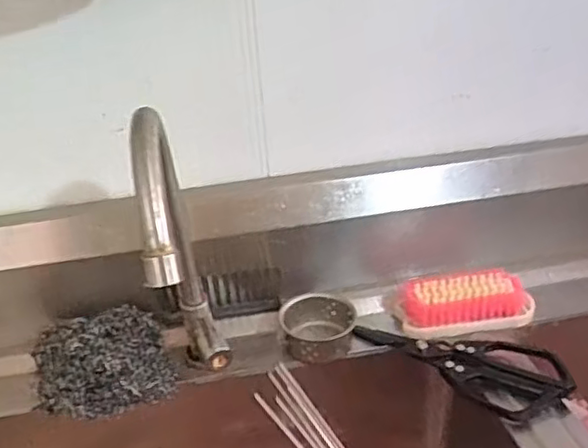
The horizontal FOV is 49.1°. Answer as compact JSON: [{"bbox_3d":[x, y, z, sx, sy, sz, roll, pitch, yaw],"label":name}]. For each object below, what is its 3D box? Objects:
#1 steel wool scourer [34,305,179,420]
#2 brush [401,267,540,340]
[{"bbox_3d":[-0.179,0.128,0.605,0.119,0.056,0.086,-11,29,-13],"label":"steel wool scourer"},{"bbox_3d":[0.177,0.079,0.667,0.132,0.038,0.051,-10,28,-11],"label":"brush"}]

